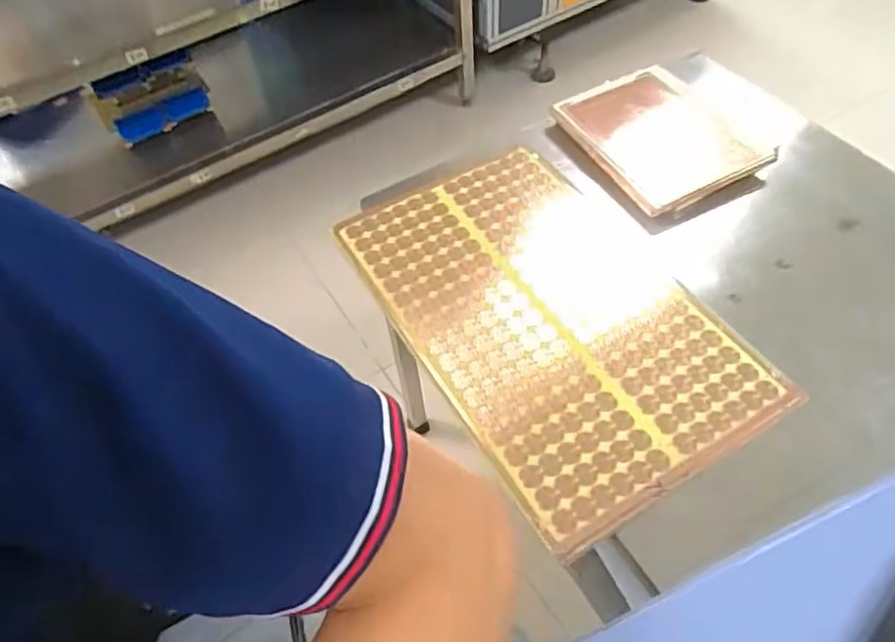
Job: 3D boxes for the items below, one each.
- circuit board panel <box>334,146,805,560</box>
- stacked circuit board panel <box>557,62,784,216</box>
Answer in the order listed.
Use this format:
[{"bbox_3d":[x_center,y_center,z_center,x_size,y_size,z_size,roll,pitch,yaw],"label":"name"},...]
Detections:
[{"bbox_3d":[0.108,-0.014,0.740,0.300,0.019,0.473,-28,57,-15],"label":"circuit board panel"},{"bbox_3d":[0.291,-0.252,0.887,0.202,0.034,0.248,-27,56,-15],"label":"stacked circuit board panel"}]

